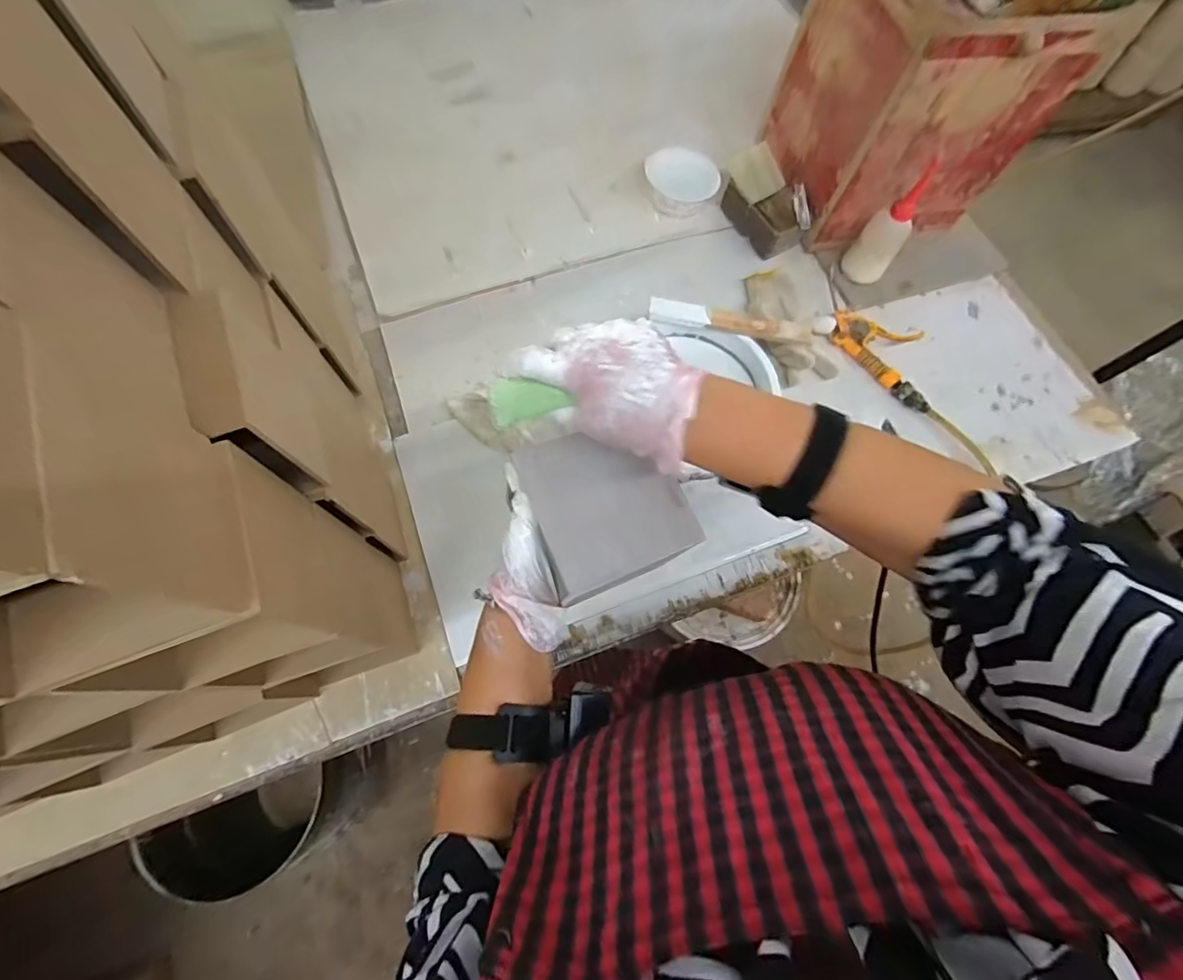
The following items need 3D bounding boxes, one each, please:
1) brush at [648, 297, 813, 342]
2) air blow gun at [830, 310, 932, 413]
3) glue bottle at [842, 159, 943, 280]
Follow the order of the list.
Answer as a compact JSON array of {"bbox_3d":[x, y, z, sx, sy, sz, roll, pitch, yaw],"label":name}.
[{"bbox_3d":[0.172,-0.207,0.649,0.199,0.022,0.027,10,69,2],"label":"brush"},{"bbox_3d":[0.423,-0.193,0.739,0.082,0.022,0.175,-34,74,-14],"label":"air blow gun"},{"bbox_3d":[0.415,-0.362,0.739,0.055,0.153,0.058,-33,74,-14],"label":"glue bottle"}]

